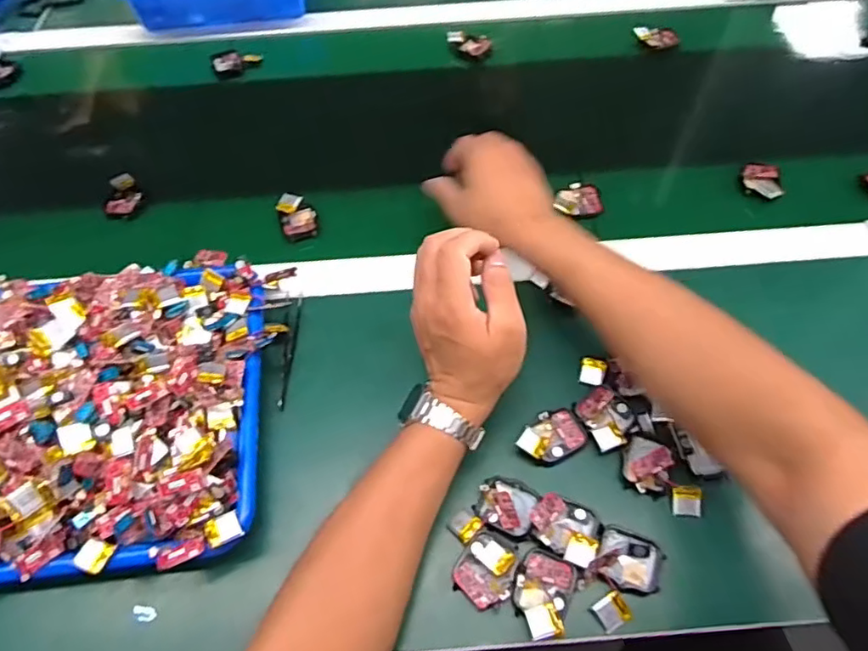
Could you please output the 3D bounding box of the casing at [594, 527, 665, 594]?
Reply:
[{"bbox_3d":[0.140,0.167,0.402,0.044,0.014,0.038,20,62,13],"label":"casing"}]

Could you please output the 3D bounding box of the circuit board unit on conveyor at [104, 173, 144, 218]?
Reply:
[{"bbox_3d":[-0.330,-0.140,0.604,0.037,0.008,0.060,-8,59,-3],"label":"circuit board unit on conveyor"}]

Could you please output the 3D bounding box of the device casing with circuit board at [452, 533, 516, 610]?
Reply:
[{"bbox_3d":[0.037,0.174,0.402,0.041,0.010,0.046,27,64,17],"label":"device casing with circuit board"}]

